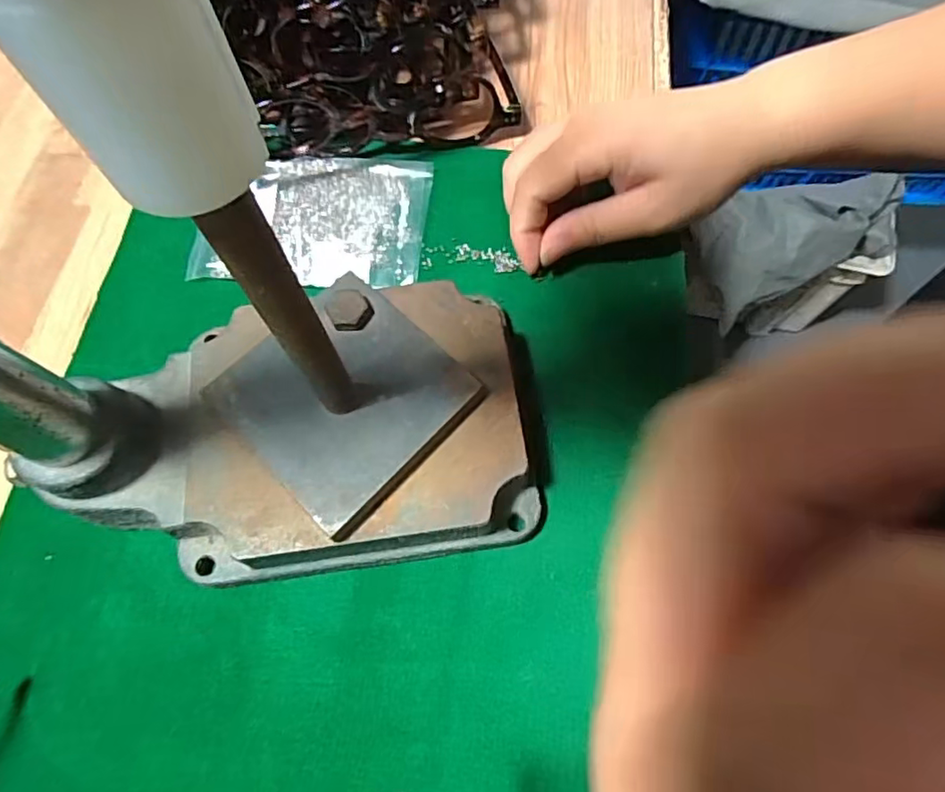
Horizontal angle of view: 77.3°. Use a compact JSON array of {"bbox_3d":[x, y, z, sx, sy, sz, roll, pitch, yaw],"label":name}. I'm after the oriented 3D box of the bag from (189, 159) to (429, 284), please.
[{"bbox_3d":[-0.081,-0.092,0.305,0.114,0.009,0.079,1,67,2],"label":"bag"}]

